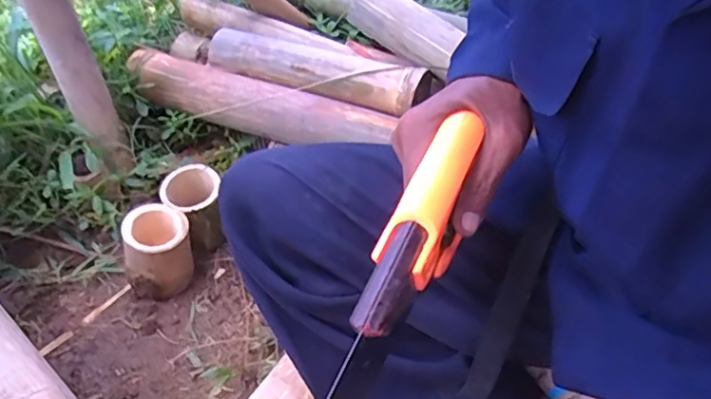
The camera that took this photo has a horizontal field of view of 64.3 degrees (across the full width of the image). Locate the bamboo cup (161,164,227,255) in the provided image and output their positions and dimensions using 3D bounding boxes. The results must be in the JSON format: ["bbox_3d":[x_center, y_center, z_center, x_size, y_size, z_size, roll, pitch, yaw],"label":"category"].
[{"bbox_3d":[-0.221,0.015,0.796,0.080,0.095,0.082,-30,52,-25],"label":"bamboo cup"}]

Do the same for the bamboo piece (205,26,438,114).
[{"bbox_3d":[-0.063,-0.196,0.839,0.347,0.050,0.078,13,47,14],"label":"bamboo piece"}]

